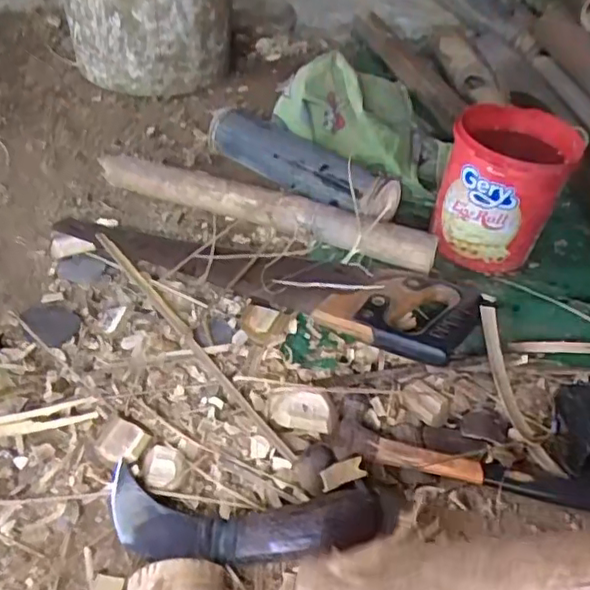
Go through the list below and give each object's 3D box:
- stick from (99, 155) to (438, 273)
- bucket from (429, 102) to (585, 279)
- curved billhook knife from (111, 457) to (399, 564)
[{"bbox_3d":[-0.040,-0.113,0.756,0.425,0.035,0.044,16,46,12],"label":"stick"},{"bbox_3d":[0.252,-0.131,0.755,0.128,0.160,0.137,2,45,-2],"label":"bucket"},{"bbox_3d":[-0.041,0.177,0.494,0.225,0.036,0.068,7,45,3],"label":"curved billhook knife"}]

